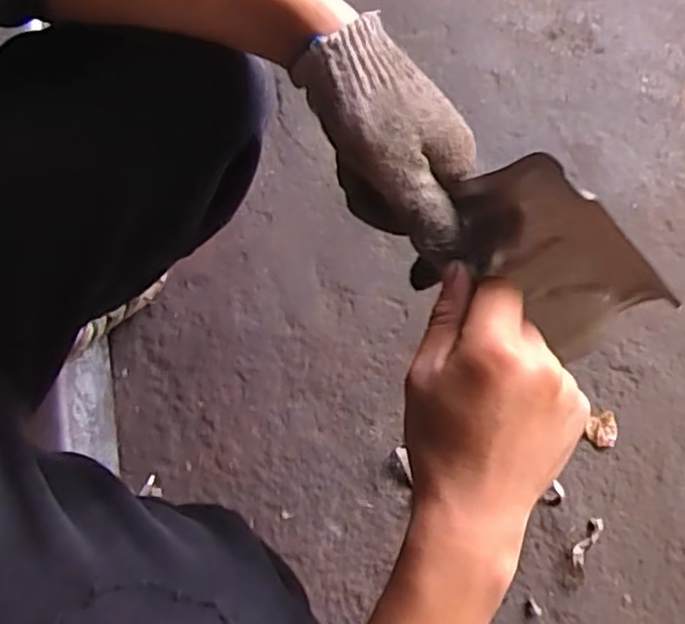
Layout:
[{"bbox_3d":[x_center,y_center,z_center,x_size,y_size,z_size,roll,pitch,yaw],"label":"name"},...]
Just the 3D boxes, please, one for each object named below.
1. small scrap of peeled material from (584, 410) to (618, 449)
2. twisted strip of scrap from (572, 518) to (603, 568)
[{"bbox_3d":[0.314,0.144,0.807,0.038,0.011,0.042,-3,79,-2],"label":"small scrap of peeled material"},{"bbox_3d":[0.289,0.272,0.784,0.017,0.012,0.063,36,80,6],"label":"twisted strip of scrap"}]

